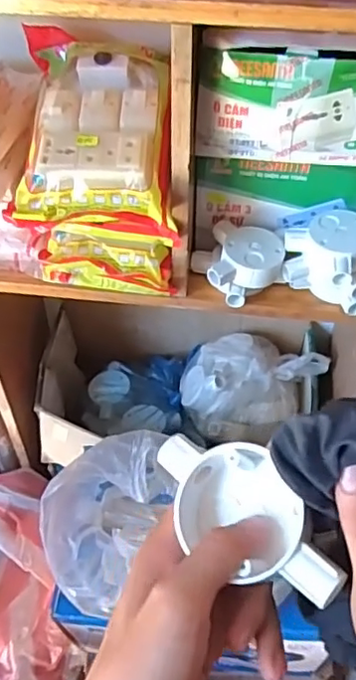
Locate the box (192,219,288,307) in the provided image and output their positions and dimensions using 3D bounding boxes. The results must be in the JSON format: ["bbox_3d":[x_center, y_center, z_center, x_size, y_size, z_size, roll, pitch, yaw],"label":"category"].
[{"bbox_3d":[0.062,-0.081,0.641,0.102,0.051,0.083,17,51,13],"label":"box"}]

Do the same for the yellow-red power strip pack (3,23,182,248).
[{"bbox_3d":[-0.081,-0.215,0.586,0.146,0.051,0.228,-1,68,3],"label":"yellow-red power strip pack"}]

